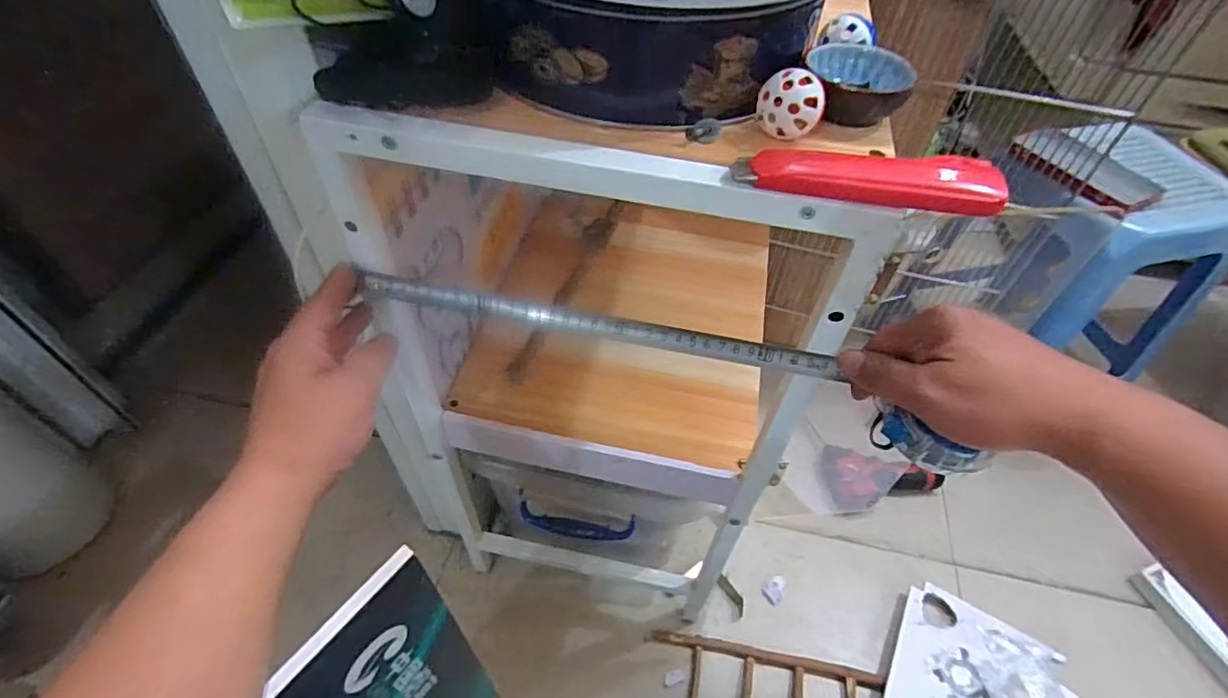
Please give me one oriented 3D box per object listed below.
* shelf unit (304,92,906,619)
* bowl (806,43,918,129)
[{"bbox_3d":[-0.005,-0.038,0.693,0.344,0.655,0.422,6,50,3],"label":"shelf unit"},{"bbox_3d":[0.153,-0.166,0.371,0.059,0.029,0.055,1,50,-1],"label":"bowl"}]

